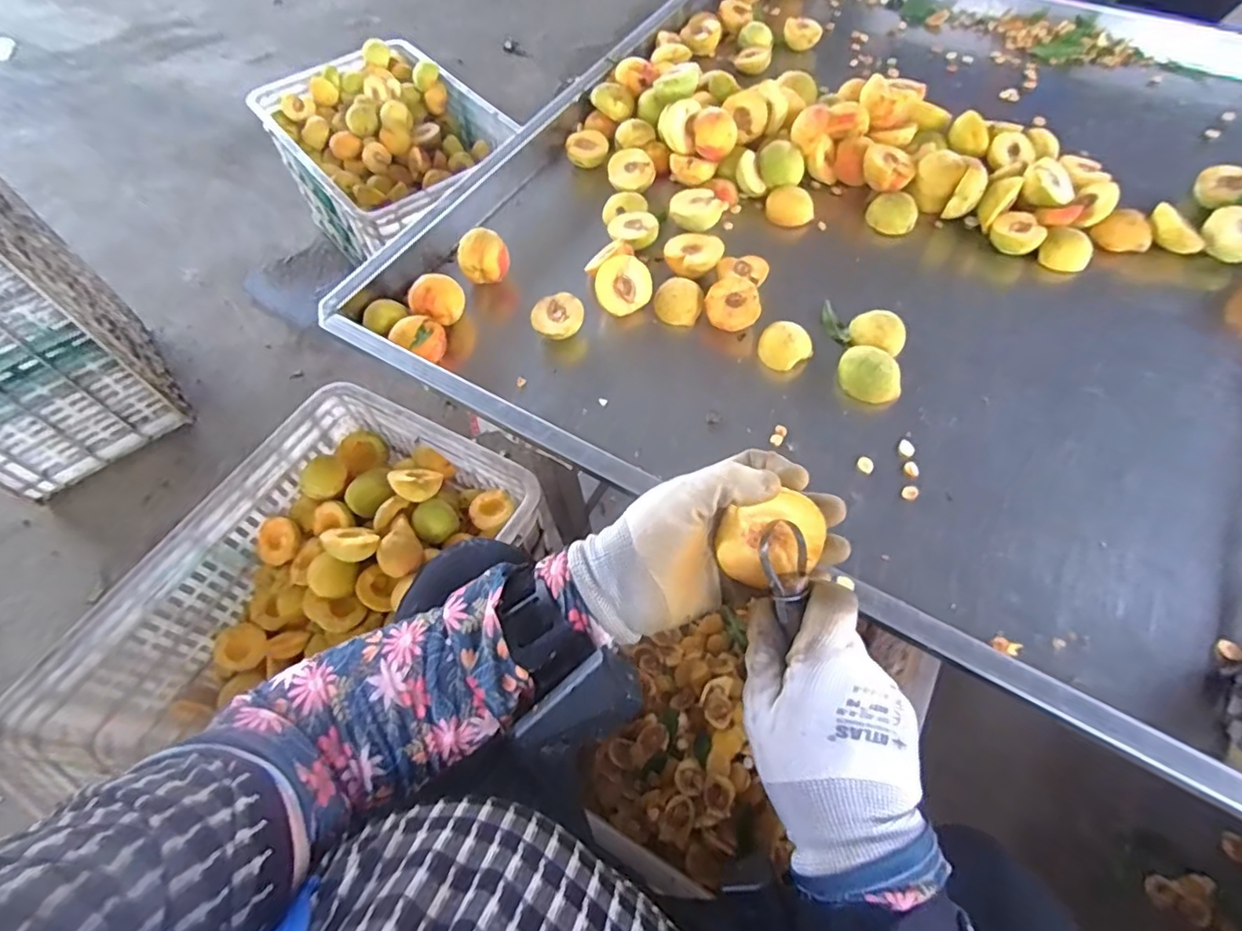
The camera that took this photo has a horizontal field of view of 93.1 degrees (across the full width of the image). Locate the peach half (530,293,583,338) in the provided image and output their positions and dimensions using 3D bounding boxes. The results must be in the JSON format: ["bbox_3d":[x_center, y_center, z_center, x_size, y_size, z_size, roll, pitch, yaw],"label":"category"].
[{"bbox_3d":[-0.070,-0.160,0.666,0.059,0.041,0.057,-11,61,-4],"label":"peach half"}]

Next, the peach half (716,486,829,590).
[{"bbox_3d":[0.089,0.041,0.344,0.056,0.051,0.031,-22,20,6],"label":"peach half"}]

